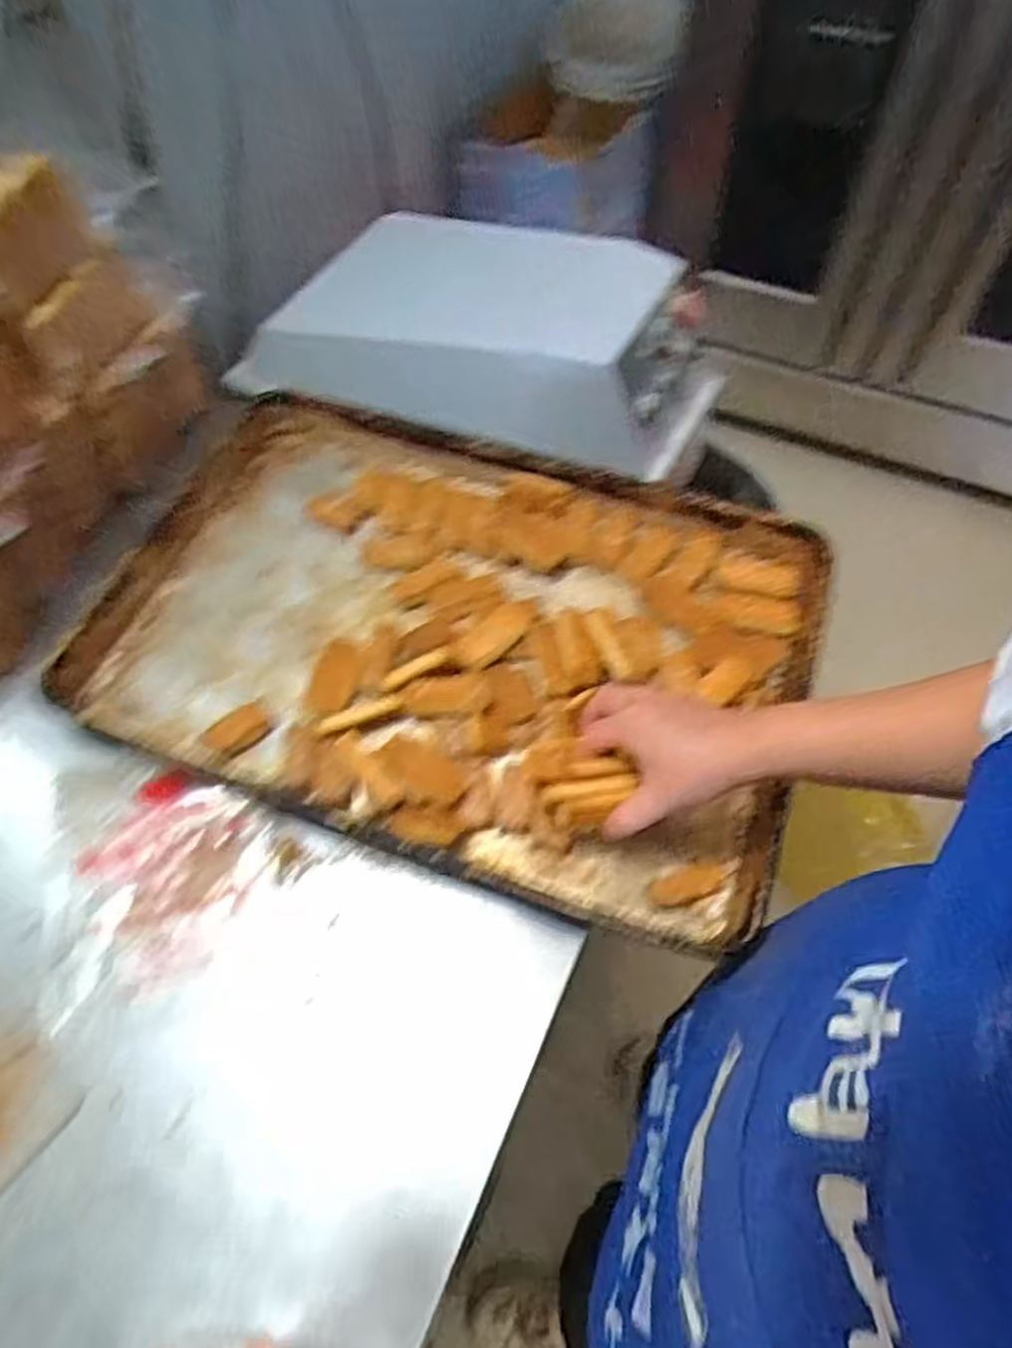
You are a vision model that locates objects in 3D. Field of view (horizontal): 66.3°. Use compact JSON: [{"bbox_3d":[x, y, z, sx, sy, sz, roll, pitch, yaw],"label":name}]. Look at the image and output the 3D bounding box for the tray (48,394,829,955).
[{"bbox_3d":[-0.051,-0.047,0.695,0.604,0.049,0.411,16,62,12],"label":"tray"}]

